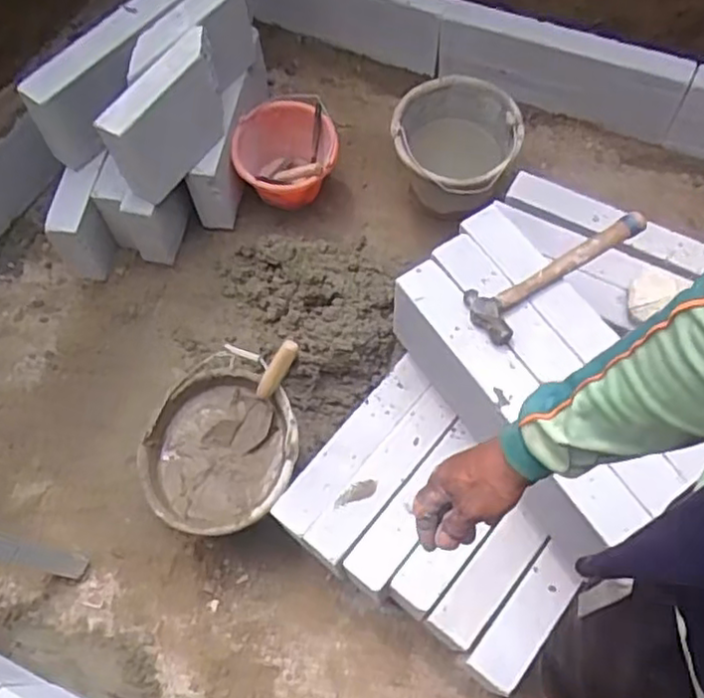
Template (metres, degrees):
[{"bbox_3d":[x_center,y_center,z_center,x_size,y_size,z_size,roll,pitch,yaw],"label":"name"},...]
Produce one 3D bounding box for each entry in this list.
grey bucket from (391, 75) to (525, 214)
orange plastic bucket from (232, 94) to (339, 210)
[{"bbox_3d":[0.235,-0.454,1.630,0.289,0.238,0.308,-1,62,1],"label":"grey bucket"},{"bbox_3d":[-0.160,-0.458,1.668,0.237,0.183,0.257,-1,62,1],"label":"orange plastic bucket"}]

